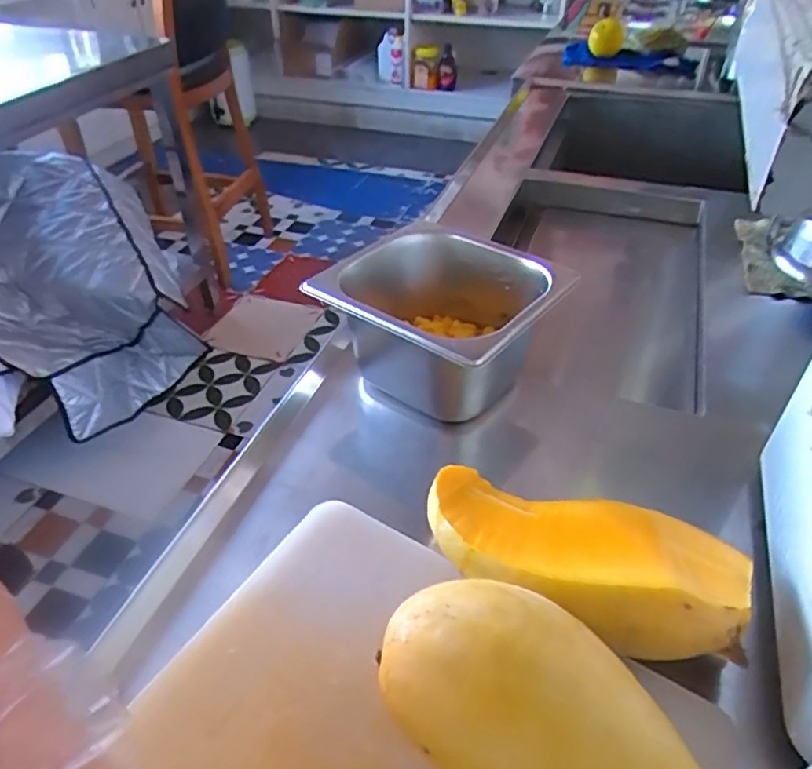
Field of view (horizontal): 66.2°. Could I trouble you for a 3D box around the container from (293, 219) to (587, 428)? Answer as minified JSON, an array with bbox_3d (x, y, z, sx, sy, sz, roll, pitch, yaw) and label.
[{"bbox_3d":[0.031,-0.052,0.538,0.170,0.103,0.156,27,48,28],"label":"container"}]

